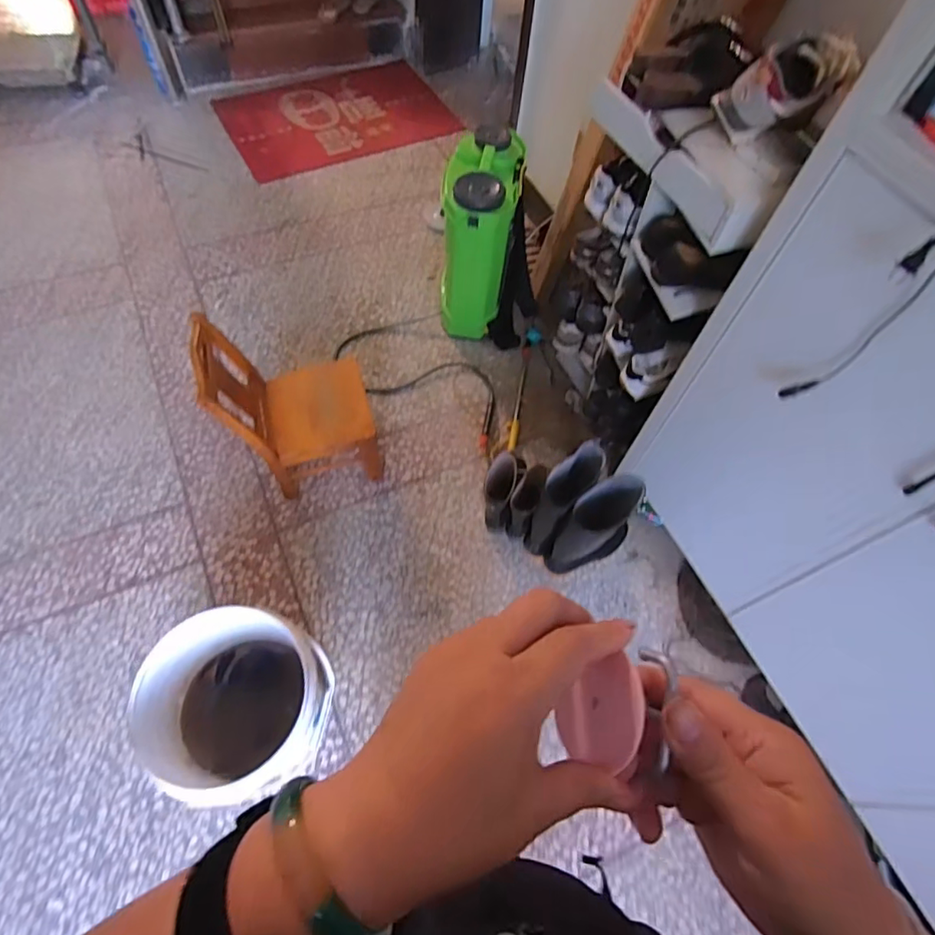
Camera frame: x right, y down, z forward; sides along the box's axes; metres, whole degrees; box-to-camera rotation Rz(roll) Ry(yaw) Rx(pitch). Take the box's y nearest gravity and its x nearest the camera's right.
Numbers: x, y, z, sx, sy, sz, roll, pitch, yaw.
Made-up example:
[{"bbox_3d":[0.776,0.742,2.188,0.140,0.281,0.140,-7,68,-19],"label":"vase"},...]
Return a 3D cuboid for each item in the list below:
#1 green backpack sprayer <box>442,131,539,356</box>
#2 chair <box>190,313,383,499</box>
[{"bbox_3d":[0.074,-0.632,1.587,0.280,0.464,0.355,4,62,-2],"label":"green backpack sprayer"},{"bbox_3d":[-0.385,-0.129,1.282,0.304,0.464,0.235,-11,64,-9],"label":"chair"}]

